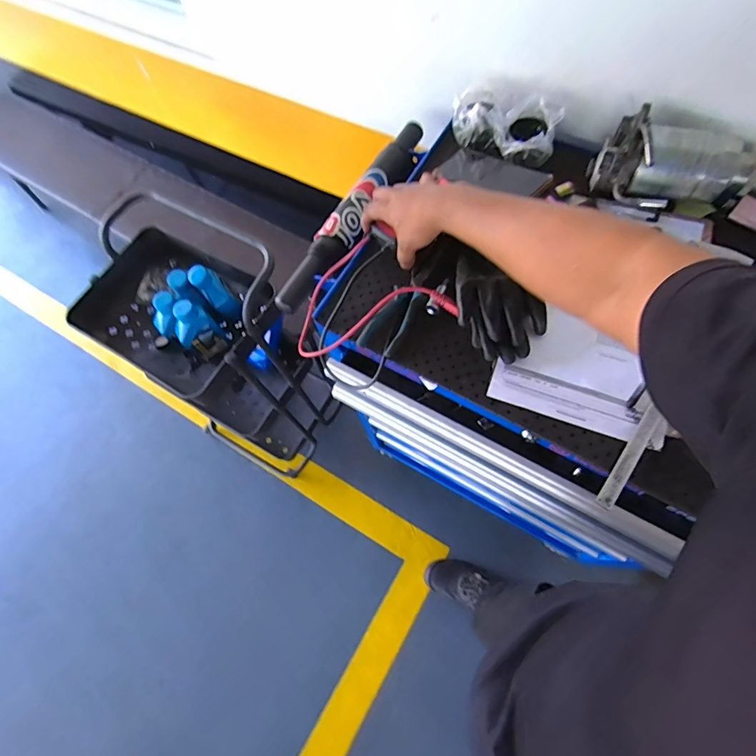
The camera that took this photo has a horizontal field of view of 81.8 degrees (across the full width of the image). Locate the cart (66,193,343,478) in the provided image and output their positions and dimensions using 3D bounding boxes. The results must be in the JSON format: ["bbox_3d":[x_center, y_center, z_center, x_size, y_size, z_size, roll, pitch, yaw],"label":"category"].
[{"bbox_3d":[-0.380,-0.020,1.174,0.407,0.794,0.346,28,73,15],"label":"cart"}]

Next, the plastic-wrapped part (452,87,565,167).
[{"bbox_3d":[0.202,-0.402,0.690,0.167,0.056,0.085,33,75,17],"label":"plastic-wrapped part"}]

